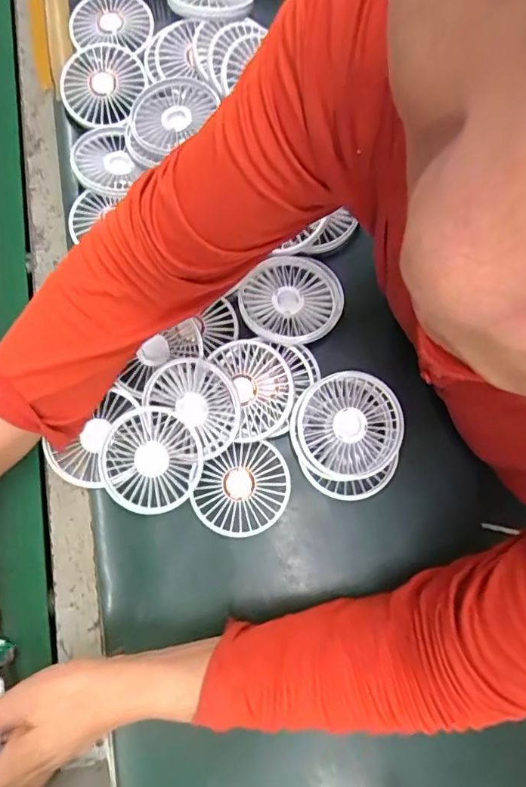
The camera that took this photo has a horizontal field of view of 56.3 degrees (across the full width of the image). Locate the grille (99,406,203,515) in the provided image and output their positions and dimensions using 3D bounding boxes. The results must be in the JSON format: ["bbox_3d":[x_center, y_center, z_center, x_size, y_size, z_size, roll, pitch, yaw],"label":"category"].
[{"bbox_3d":[-0.097,0.058,0.427,0.085,0.016,0.088,1,79,3],"label":"grille"}]

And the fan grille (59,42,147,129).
[{"bbox_3d":[-0.163,-0.315,0.503,0.083,0.025,0.089,-1,79,3],"label":"fan grille"}]

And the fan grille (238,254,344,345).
[{"bbox_3d":[0.027,-0.087,0.452,0.084,0.014,0.093,43,84,10],"label":"fan grille"}]

